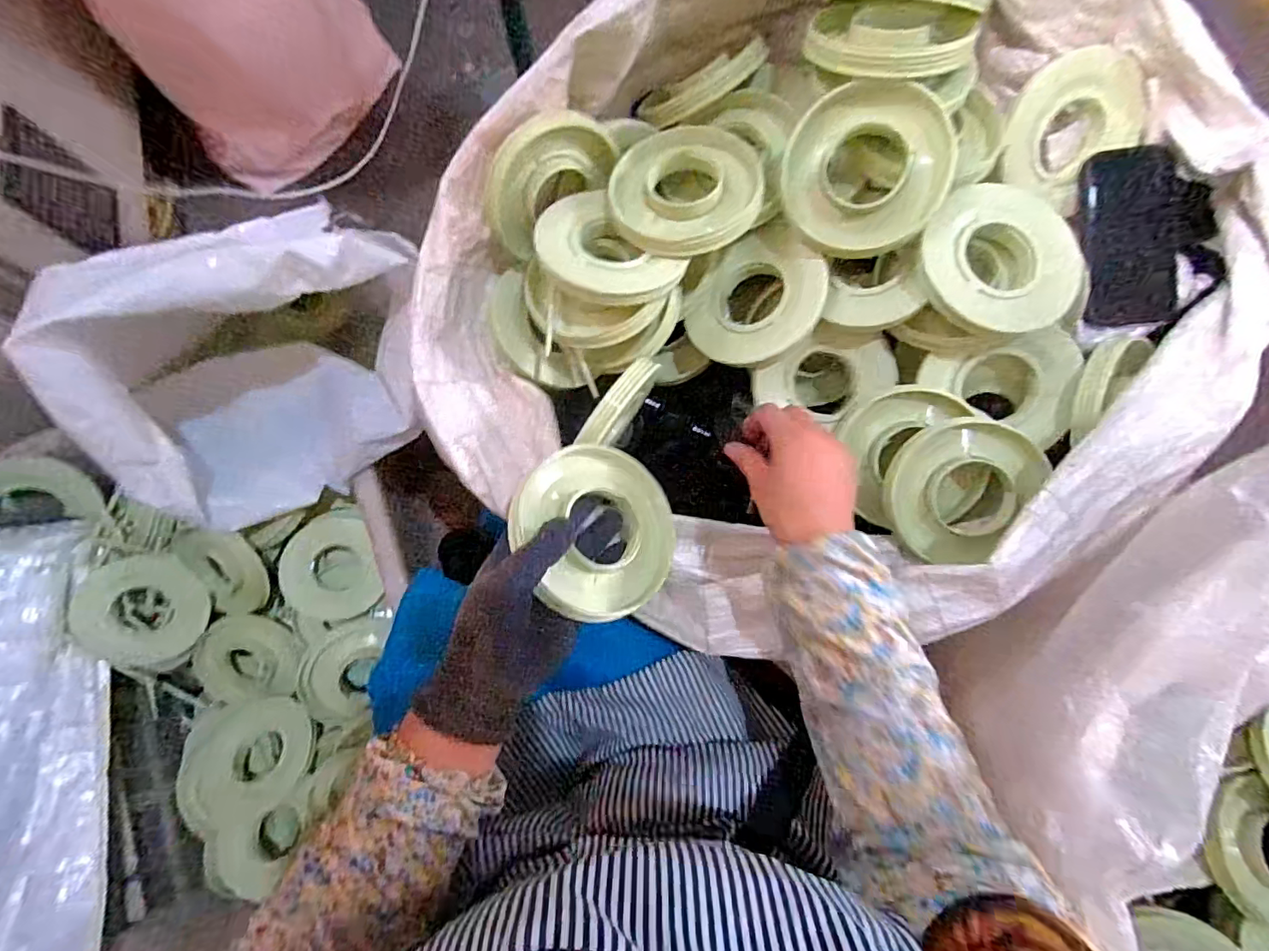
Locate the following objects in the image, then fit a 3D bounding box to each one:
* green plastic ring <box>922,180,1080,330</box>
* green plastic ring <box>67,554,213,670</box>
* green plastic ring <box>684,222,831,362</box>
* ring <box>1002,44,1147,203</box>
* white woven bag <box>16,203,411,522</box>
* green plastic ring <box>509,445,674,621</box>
[{"bbox_3d":[0.306,-0.180,0.452,0.118,0.041,0.124,0,76,0],"label":"green plastic ring"},{"bbox_3d":[-0.606,0.169,0.682,0.127,0.038,0.137,-1,92,-34],"label":"green plastic ring"},{"bbox_3d":[0.112,-0.158,0.504,0.122,0.016,0.107,-47,70,16],"label":"green plastic ring"},{"bbox_3d":[0.396,-0.321,0.504,0.120,0.028,0.112,-5,122,-8],"label":"ring"},{"bbox_3d":[-0.387,-0.112,0.576,0.345,0.262,0.217,-26,78,-6],"label":"white woven bag"},{"bbox_3d":[-0.025,0.041,0.416,0.122,0.018,0.132,8,74,-30],"label":"green plastic ring"}]

